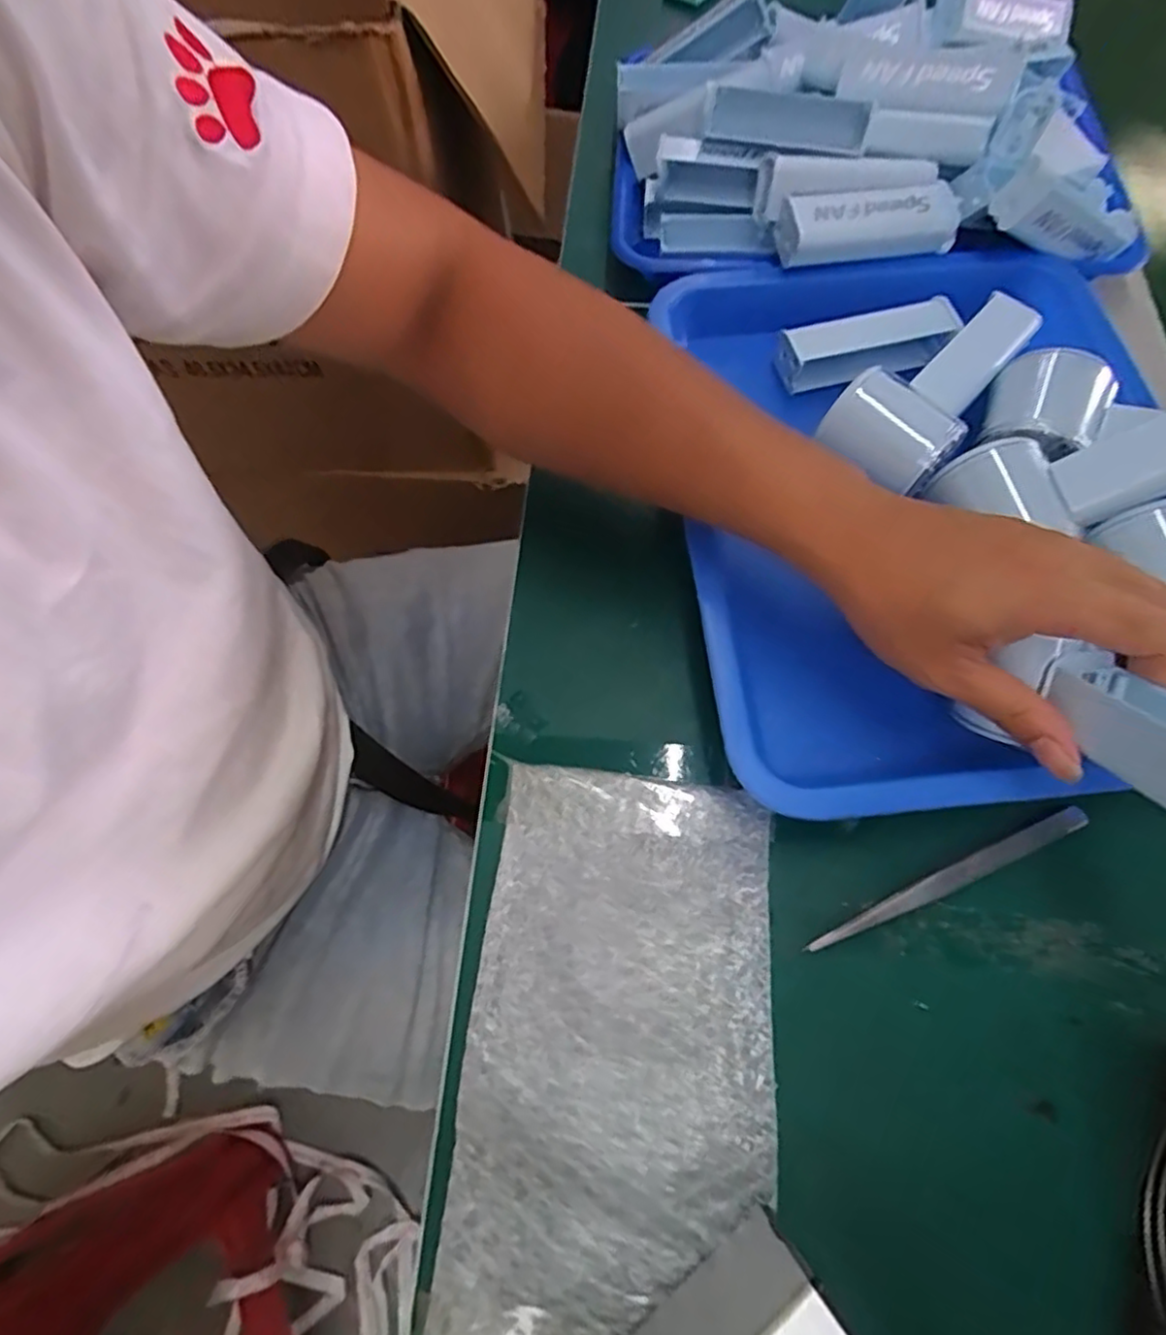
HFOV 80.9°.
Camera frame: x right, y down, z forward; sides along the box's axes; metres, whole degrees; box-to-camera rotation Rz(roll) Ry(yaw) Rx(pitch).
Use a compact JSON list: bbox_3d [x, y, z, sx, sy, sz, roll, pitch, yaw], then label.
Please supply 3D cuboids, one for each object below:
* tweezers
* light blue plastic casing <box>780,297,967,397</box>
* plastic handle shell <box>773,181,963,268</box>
[{"bbox_3d":[0.162,0.093,0.300,0.139,0.010,0.009,-22,67,-8],"label":"tweezers"},{"bbox_3d":[0.167,-0.189,0.405,0.092,0.032,0.034,-12,66,-4],"label":"light blue plastic casing"},{"bbox_3d":[0.171,-0.262,0.403,0.107,0.028,0.036,-13,67,-5],"label":"plastic handle shell"}]

